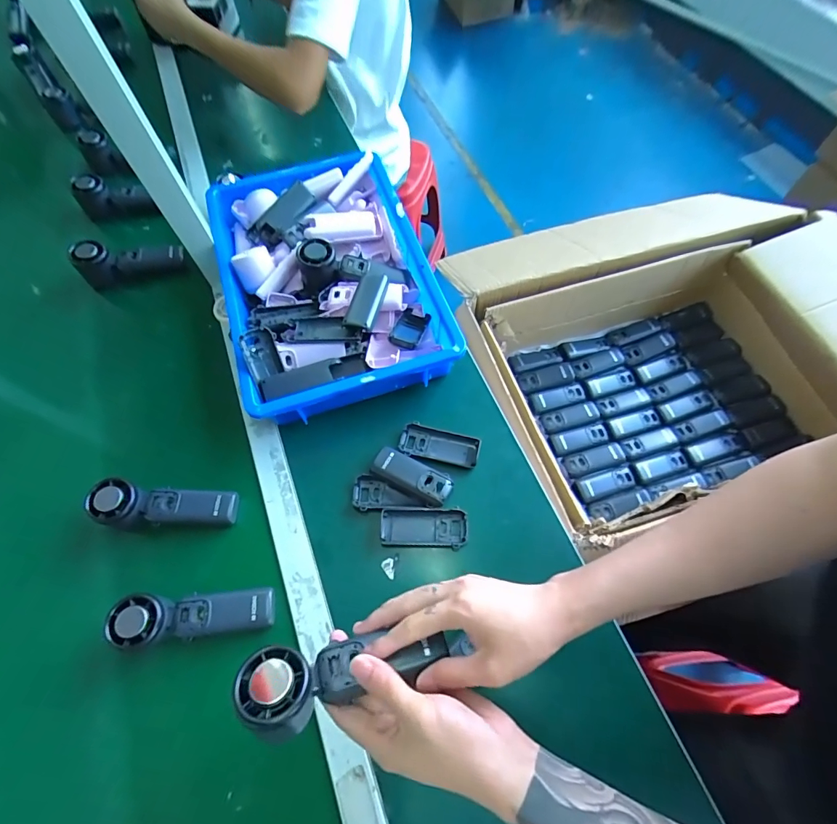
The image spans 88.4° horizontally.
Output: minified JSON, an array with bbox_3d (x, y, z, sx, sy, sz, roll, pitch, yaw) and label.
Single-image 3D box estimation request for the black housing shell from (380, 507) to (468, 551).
[{"bbox_3d":[0.007,0.141,0.531,0.105,0.011,0.045,1,64,1],"label":"black housing shell"}]

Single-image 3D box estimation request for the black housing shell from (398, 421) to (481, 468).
[{"bbox_3d":[0.028,0.047,0.584,0.105,0.026,0.044,11,65,6],"label":"black housing shell"}]

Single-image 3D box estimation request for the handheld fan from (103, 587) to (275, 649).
[{"bbox_3d":[-0.247,0.226,0.480,0.162,0.034,0.048,0,64,-14],"label":"handheld fan"}]

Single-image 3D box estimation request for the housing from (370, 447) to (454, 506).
[{"bbox_3d":[-0.009,0.082,0.550,0.103,0.020,0.041,24,67,11],"label":"housing"}]

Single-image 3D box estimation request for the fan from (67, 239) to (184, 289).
[{"bbox_3d":[-0.476,-0.249,0.706,0.165,0.056,0.048,-9,65,-4],"label":"fan"}]

